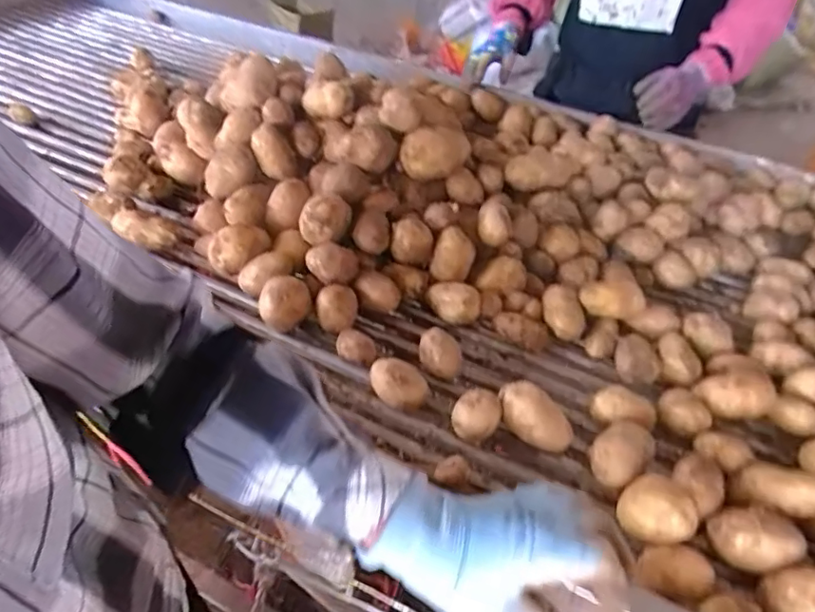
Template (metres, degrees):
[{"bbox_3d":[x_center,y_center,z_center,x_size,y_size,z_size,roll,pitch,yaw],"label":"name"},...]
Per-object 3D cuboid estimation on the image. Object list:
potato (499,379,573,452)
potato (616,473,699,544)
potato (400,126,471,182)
[{"bbox_3d":[0.134,0.118,0.583,0.079,0.058,0.051,25,46,24],"label":"potato"},{"bbox_3d":[0.216,0.172,0.480,0.056,0.036,0.054,14,42,13],"label":"potato"},{"bbox_3d":[0.042,-0.227,0.838,0.097,0.083,0.072,7,41,6],"label":"potato"}]

